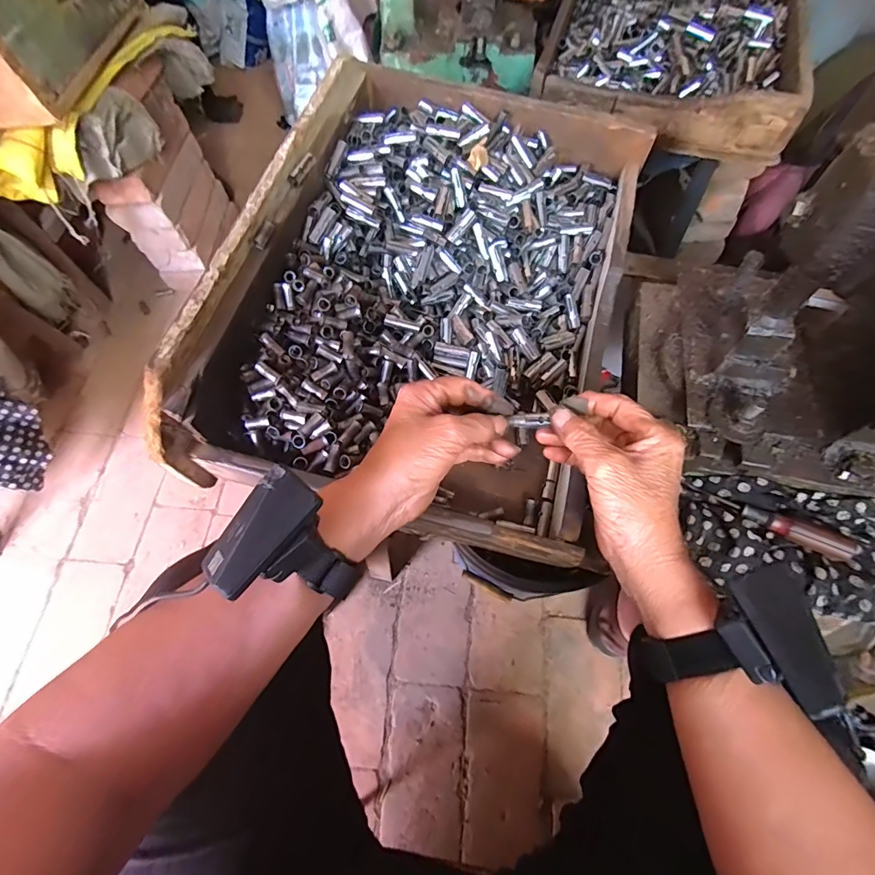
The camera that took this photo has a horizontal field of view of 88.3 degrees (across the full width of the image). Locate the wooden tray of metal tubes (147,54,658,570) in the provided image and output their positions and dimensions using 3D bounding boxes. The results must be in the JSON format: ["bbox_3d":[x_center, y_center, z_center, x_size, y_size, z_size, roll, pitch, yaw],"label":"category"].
[{"bbox_3d":[0.000,-0.163,0.458,0.359,0.096,0.498,18,74,-7],"label":"wooden tray of metal tubes"}]

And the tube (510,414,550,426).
[{"bbox_3d":[0.072,-0.013,0.350,0.029,0.005,0.008,-5,66,7],"label":"tube"}]

